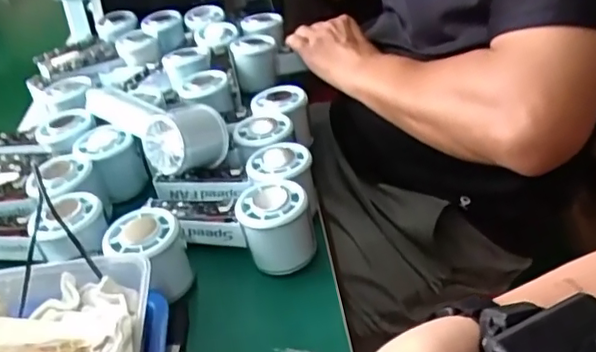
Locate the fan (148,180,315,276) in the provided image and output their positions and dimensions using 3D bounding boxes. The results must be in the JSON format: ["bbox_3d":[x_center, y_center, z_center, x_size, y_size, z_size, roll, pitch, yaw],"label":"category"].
[{"bbox_3d":[-0.052,0.036,0.494,0.140,0.062,0.055,14,40,27],"label":"fan"}]

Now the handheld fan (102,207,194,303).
[{"bbox_3d":[-0.111,0.065,0.453,0.059,0.065,0.058,-21,37,-20],"label":"handheld fan"}]

